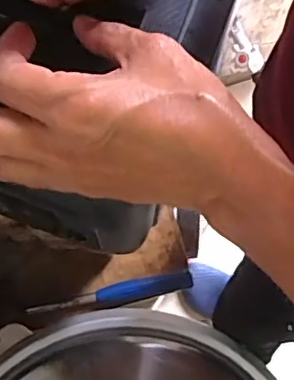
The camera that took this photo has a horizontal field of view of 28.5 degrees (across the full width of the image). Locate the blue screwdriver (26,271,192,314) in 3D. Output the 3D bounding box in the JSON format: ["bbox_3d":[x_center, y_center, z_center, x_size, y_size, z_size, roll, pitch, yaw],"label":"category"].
[{"bbox_3d":[-0.054,0.156,0.860,0.242,0.021,0.028,-12,75,-3],"label":"blue screwdriver"}]

